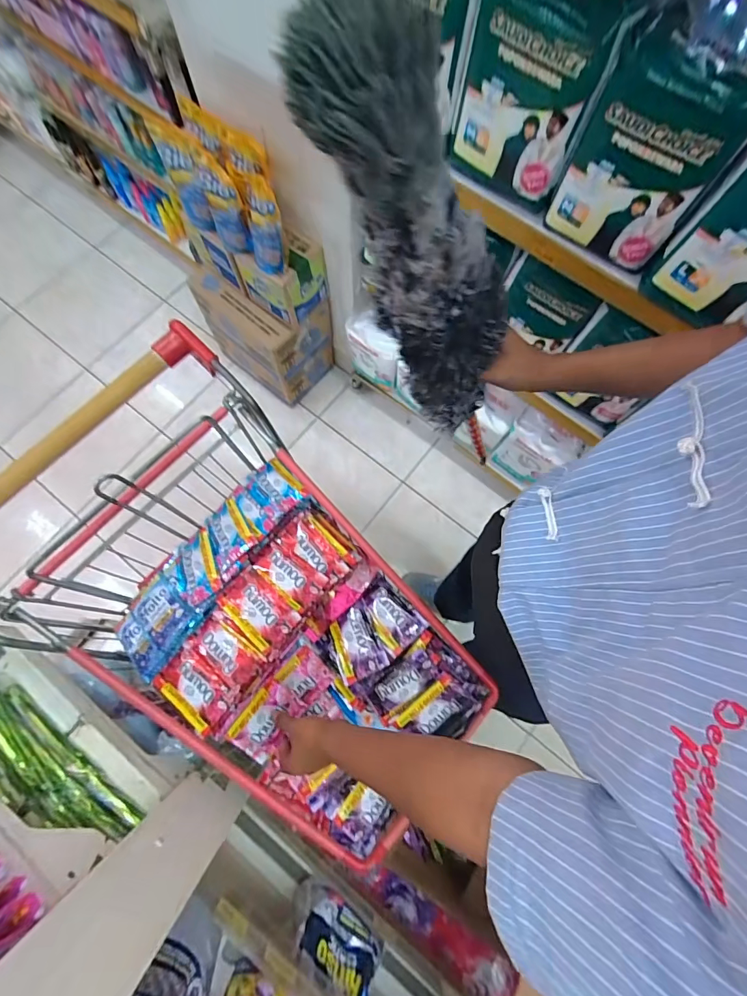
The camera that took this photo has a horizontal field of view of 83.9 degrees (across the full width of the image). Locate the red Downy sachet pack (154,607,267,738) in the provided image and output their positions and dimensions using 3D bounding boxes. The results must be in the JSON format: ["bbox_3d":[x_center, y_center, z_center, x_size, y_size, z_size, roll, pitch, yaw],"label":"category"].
[{"bbox_3d":[-0.229,0.243,0.591,0.110,0.029,0.130,36,77,7],"label":"red Downy sachet pack"}]

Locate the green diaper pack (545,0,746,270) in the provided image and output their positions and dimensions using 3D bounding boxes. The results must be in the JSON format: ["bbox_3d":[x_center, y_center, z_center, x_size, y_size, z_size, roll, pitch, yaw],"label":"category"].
[{"bbox_3d":[0.387,-0.496,0.582,0.180,0.212,0.164,28,76,5],"label":"green diaper pack"}]

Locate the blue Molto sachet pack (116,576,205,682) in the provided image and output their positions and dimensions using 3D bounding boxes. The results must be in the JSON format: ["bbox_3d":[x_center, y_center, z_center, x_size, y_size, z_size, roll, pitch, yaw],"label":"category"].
[{"bbox_3d":[-0.329,0.187,0.625,0.119,0.013,0.116,29,79,30],"label":"blue Molto sachet pack"}]

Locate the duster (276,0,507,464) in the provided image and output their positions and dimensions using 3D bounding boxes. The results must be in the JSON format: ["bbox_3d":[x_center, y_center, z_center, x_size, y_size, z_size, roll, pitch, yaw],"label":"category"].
[{"bbox_3d":[0.057,-0.183,0.396,0.105,0.429,0.090,13,74,26],"label":"duster"}]

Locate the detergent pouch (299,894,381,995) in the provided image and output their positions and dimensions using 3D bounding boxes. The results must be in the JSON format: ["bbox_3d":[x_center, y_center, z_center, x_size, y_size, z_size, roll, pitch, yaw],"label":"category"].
[{"bbox_3d":[-0.048,0.728,0.667,0.142,0.128,0.046,37,77,7],"label":"detergent pouch"}]

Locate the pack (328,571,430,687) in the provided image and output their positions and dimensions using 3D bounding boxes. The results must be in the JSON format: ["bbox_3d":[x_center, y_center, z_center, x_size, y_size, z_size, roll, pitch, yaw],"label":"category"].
[{"bbox_3d":[0.000,0.202,0.634,0.143,0.028,0.107,-41,58,-15],"label":"pack"}]

